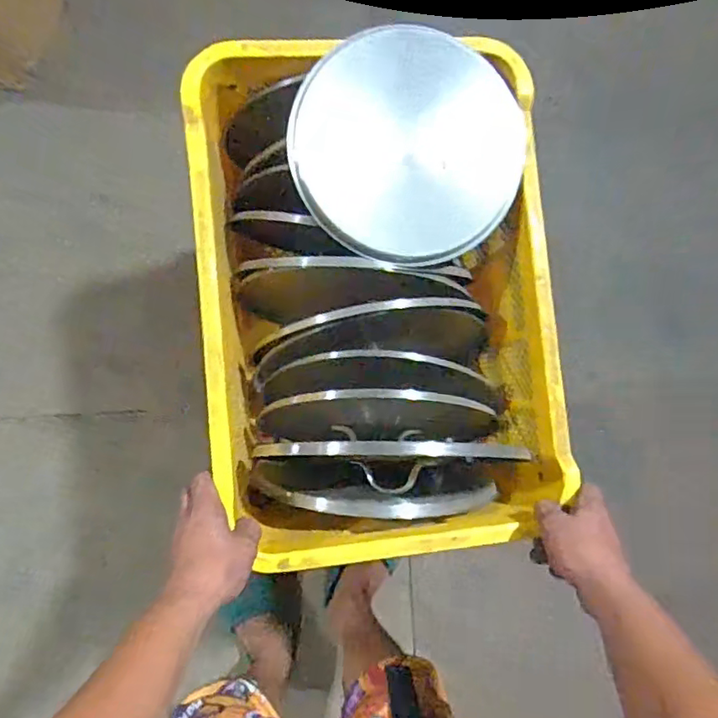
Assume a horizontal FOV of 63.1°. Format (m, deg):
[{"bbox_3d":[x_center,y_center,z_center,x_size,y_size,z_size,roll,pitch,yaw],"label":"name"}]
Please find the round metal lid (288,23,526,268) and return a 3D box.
[{"bbox_3d":[0.051,-0.220,0.613,0.234,0.028,0.224,0,95,-4],"label":"round metal lid"}]

